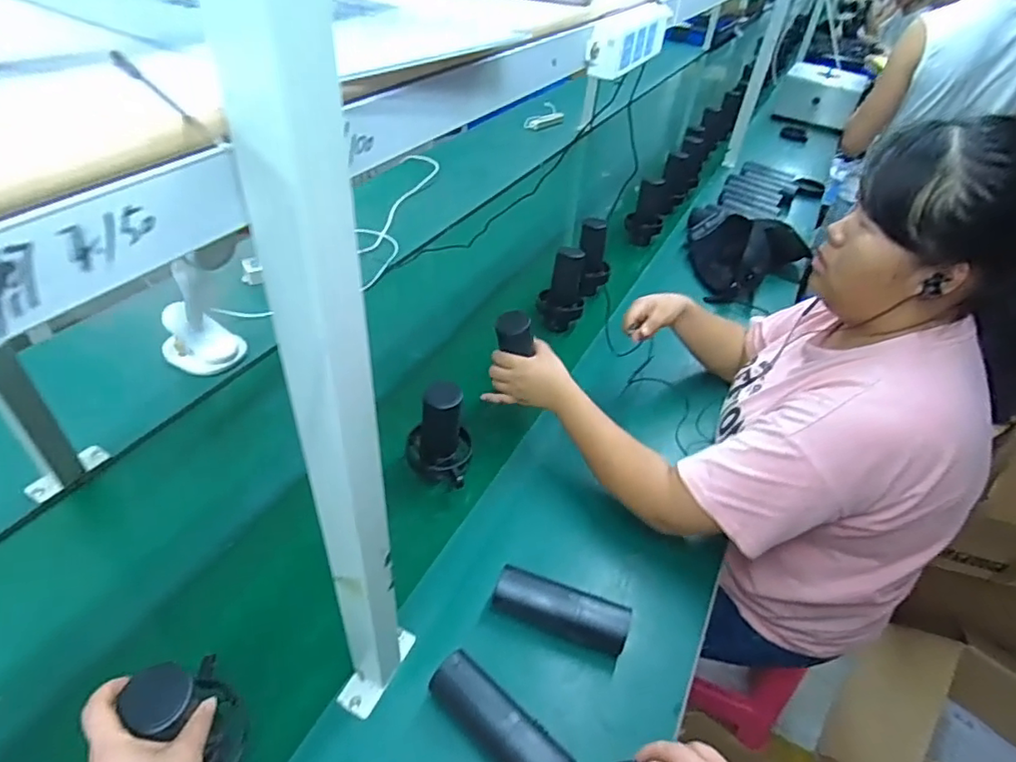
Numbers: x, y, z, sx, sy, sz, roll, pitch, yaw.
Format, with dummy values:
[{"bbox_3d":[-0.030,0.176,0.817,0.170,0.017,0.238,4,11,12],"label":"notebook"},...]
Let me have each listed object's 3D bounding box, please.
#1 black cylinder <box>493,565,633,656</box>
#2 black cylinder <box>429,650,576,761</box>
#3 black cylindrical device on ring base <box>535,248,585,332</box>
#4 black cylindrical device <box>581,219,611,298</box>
[{"bbox_3d":[0.065,0.275,0.697,0.162,0.042,0.059,21,43,15],"label":"black cylinder"},{"bbox_3d":[-0.009,0.356,0.601,0.164,0.042,0.052,34,48,27],"label":"black cylinder"},{"bbox_3d":[0.109,-0.185,1.125,0.090,0.164,0.089,4,41,-3],"label":"black cylindrical device on ring base"},{"bbox_3d":[0.185,-0.266,1.244,0.065,0.162,0.060,-1,19,0],"label":"black cylindrical device"}]

